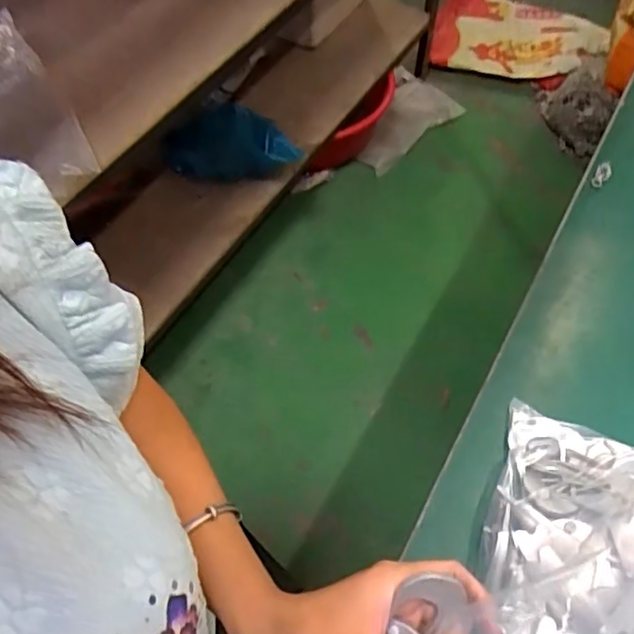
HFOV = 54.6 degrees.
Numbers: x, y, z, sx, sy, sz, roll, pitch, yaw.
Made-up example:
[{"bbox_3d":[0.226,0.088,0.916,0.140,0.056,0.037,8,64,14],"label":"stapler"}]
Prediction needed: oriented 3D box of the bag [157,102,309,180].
[{"bbox_3d":[-0.190,-0.362,1.283,0.308,0.153,0.087,4,57,24],"label":"bag"}]

